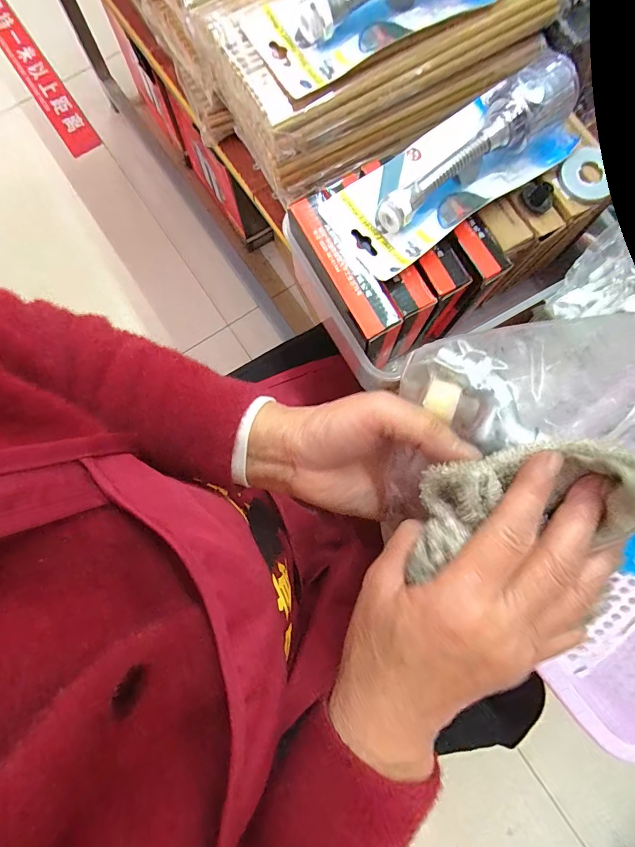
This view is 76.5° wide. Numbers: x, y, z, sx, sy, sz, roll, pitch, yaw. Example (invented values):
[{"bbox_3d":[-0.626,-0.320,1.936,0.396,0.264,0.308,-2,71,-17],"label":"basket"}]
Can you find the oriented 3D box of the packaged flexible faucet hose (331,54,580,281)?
[{"bbox_3d":[0.110,-0.207,0.314,0.204,0.048,0.085,-35,82,-7],"label":"packaged flexible faucet hose"}]

